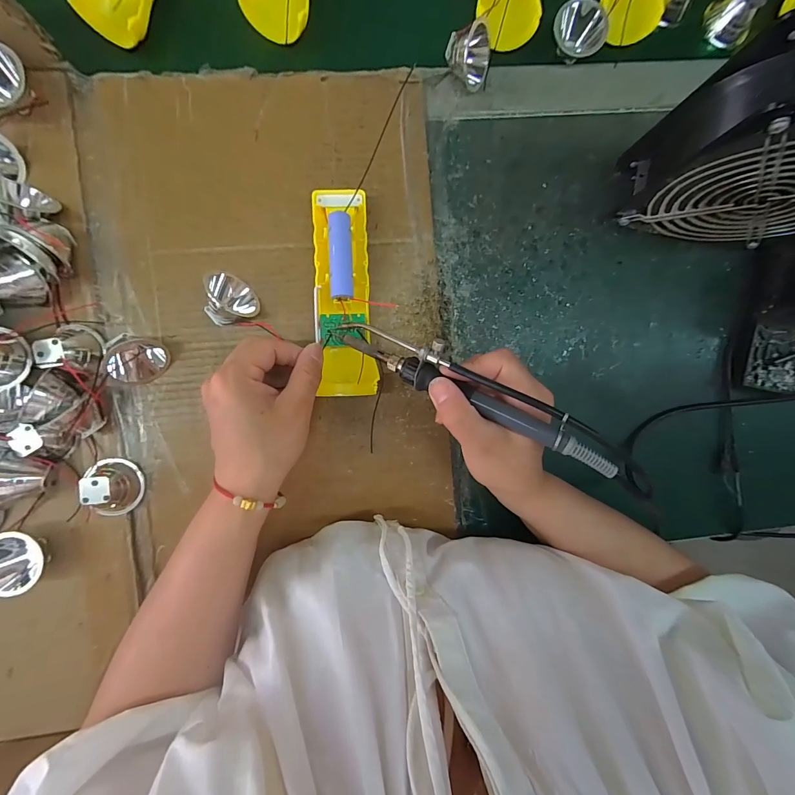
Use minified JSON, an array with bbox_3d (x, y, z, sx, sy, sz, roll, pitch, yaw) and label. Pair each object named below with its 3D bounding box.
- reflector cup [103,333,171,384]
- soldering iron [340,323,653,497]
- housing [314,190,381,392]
[{"bbox_3d":[-0.197,-0.028,0.285,0.033,0.029,0.035,0,86,-7],"label":"reflector cup"},{"bbox_3d":[0.055,-0.002,0.244,0.216,0.028,0.028,26,83,14],"label":"soldering iron"},{"bbox_3d":[-0.042,-0.081,0.294,0.044,0.019,0.157,-3,94,-7],"label":"housing"}]

